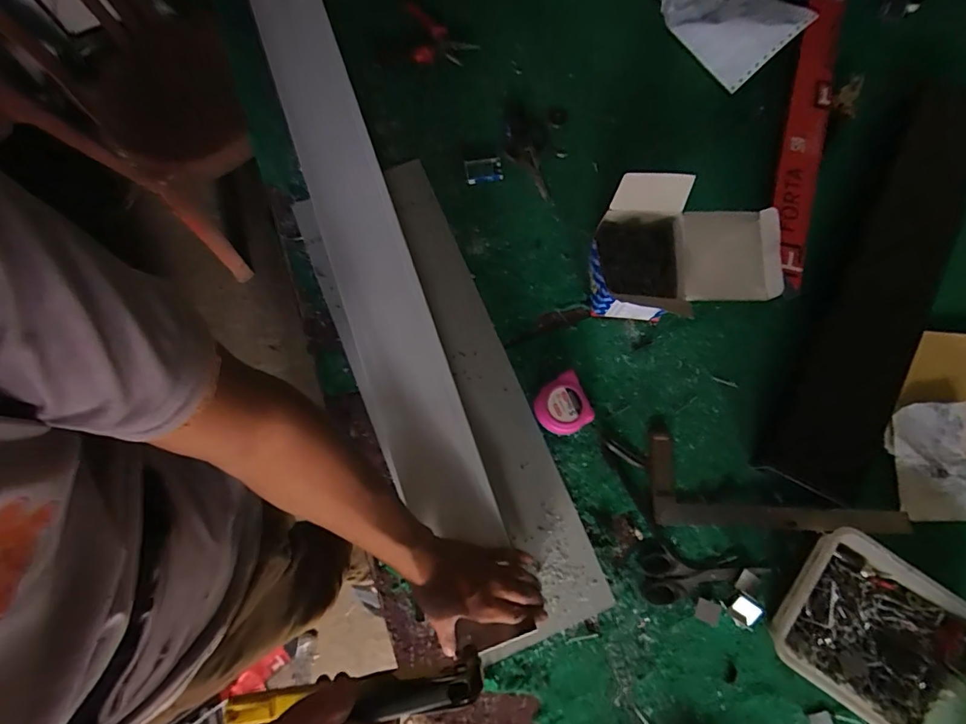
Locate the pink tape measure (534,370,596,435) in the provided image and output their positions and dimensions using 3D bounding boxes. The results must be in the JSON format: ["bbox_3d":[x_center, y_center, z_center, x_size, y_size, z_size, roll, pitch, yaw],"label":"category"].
[{"bbox_3d":[0.101,0.058,0.607,0.068,0.036,0.067,-30,79,-4],"label":"pink tape measure"}]

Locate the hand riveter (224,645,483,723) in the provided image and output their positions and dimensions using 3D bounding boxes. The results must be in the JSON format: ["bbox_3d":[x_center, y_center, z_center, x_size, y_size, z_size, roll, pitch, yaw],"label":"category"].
[{"bbox_3d":[-0.124,0.311,0.426,0.246,0.074,0.030,-10,79,-2],"label":"hand riveter"}]

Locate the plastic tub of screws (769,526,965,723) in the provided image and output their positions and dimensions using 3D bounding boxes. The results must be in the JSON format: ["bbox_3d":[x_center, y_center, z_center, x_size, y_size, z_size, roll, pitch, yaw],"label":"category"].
[{"bbox_3d":[0.452,0.312,0.538,0.222,0.049,0.175,36,82,8],"label":"plastic tub of screws"}]

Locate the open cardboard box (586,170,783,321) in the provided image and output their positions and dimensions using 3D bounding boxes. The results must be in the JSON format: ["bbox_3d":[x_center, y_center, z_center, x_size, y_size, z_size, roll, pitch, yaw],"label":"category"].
[{"bbox_3d":[0.244,-0.125,0.598,0.202,0.125,0.141,12,79,4],"label":"open cardboard box"}]

